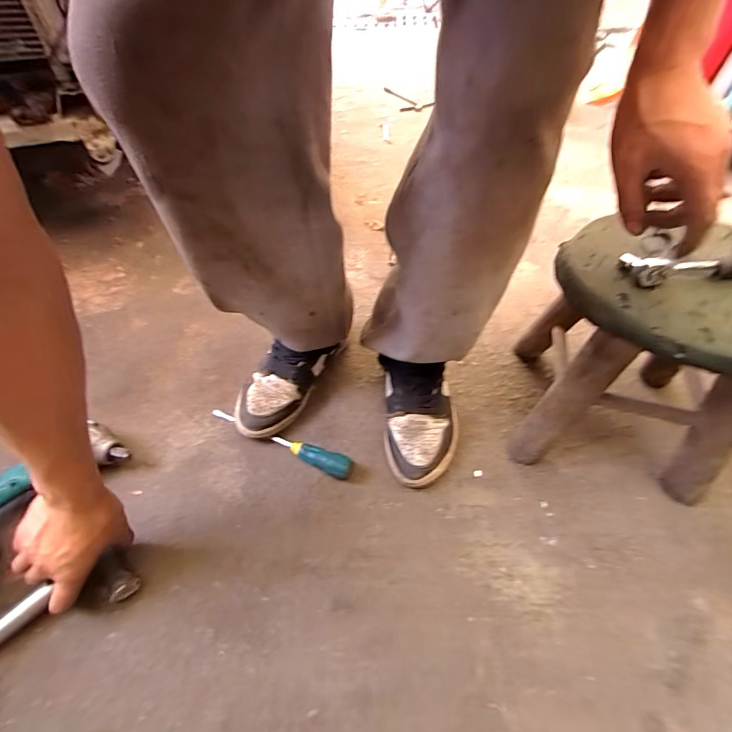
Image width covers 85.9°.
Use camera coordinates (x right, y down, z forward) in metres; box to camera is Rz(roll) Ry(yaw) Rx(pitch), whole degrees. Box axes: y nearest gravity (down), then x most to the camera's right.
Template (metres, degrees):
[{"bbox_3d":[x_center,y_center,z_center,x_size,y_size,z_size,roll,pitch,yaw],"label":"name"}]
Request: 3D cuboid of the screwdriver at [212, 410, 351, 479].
[{"bbox_3d":[-0.130,0.104,0.575,0.242,0.032,0.021,22,52,18],"label":"screwdriver"}]

